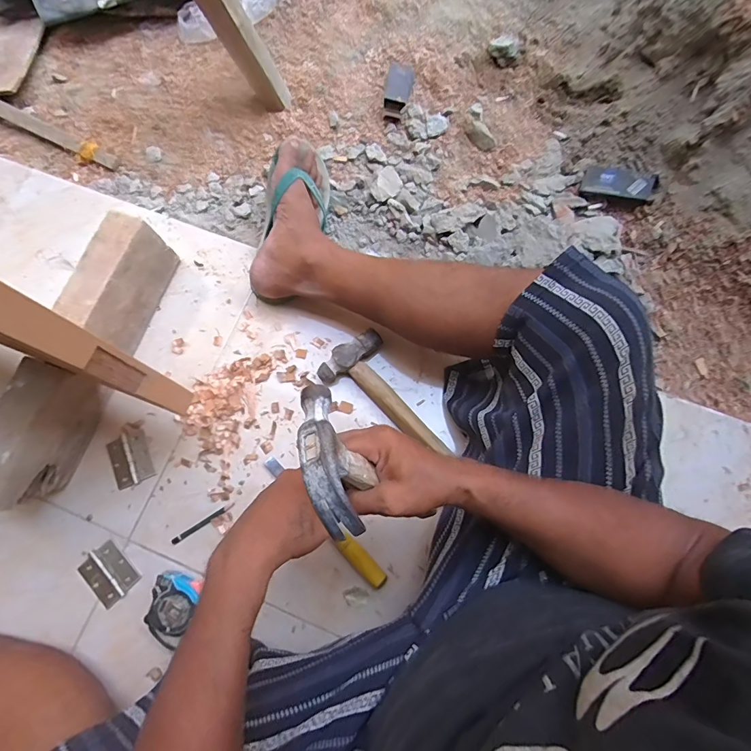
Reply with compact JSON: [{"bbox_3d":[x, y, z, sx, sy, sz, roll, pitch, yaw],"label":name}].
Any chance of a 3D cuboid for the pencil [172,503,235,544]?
[{"bbox_3d":[-0.250,0.215,0.592,0.096,0.005,0.009,-32,77,-7],"label":"pencil"}]

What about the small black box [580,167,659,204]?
[{"bbox_3d":[0.400,-0.314,0.670,0.109,0.021,0.044,28,77,27],"label":"small black box"}]

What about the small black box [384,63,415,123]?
[{"bbox_3d":[0.043,-0.539,0.766,0.049,0.027,0.133,9,76,3],"label":"small black box"}]

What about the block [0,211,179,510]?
[{"bbox_3d":[-0.434,-0.027,0.595,0.074,0.119,0.421,18,76,5],"label":"block"}]

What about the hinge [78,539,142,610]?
[{"bbox_3d":[-0.380,0.281,0.579,0.058,0.006,0.076,-44,79,-10],"label":"hinge"}]

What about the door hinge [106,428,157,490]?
[{"bbox_3d":[-0.373,0.128,0.617,0.059,0.007,0.077,-23,76,-5],"label":"door hinge"}]

